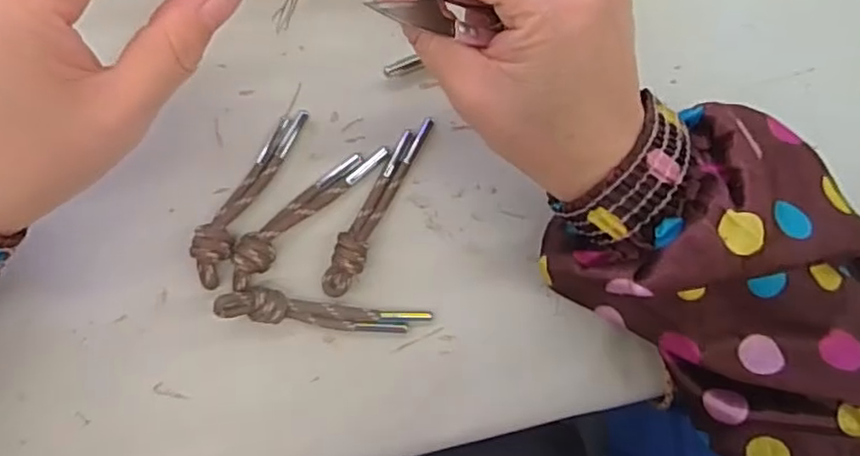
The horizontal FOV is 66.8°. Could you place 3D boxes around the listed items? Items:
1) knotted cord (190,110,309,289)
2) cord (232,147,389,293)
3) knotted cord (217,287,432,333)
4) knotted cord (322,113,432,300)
[{"bbox_3d":[-0.081,-0.016,0.286,0.017,0.017,0.086,28,85,-7],"label":"knotted cord"},{"bbox_3d":[-0.054,-0.008,0.289,0.088,0.018,0.016,-41,94,-7],"label":"cord"},{"bbox_3d":[-0.045,0.038,0.286,0.090,0.019,0.014,9,88,-8],"label":"knotted cord"},{"bbox_3d":[-0.024,-0.011,0.294,0.016,0.016,0.089,26,85,-7],"label":"knotted cord"}]

